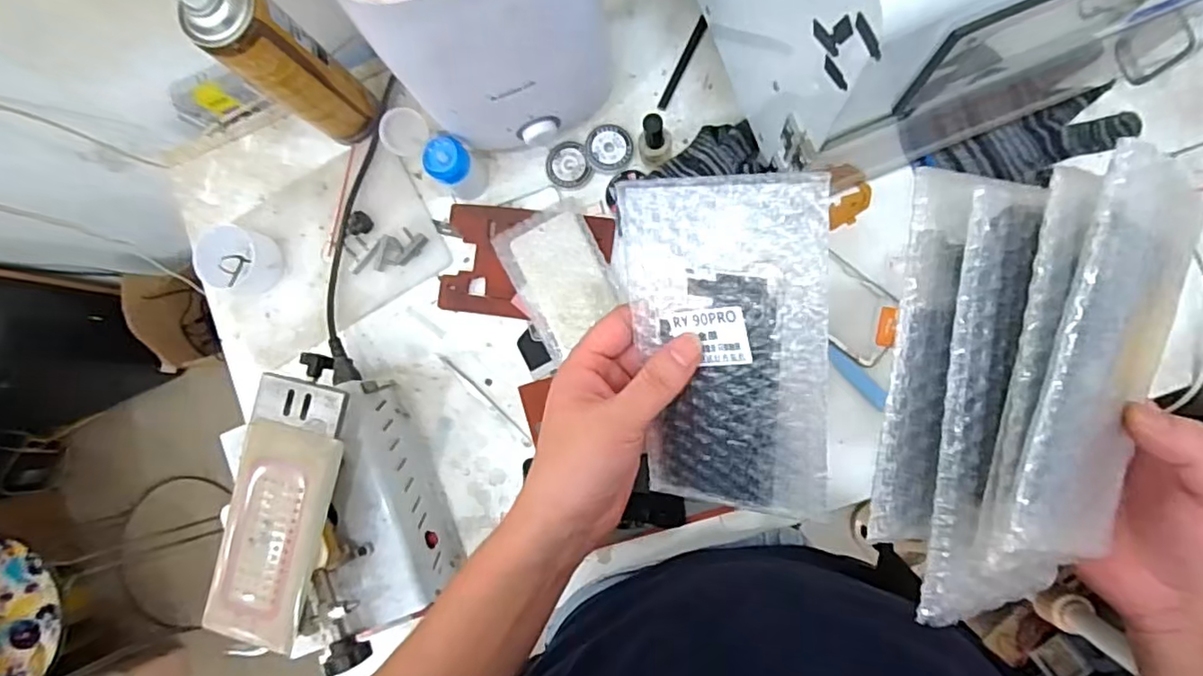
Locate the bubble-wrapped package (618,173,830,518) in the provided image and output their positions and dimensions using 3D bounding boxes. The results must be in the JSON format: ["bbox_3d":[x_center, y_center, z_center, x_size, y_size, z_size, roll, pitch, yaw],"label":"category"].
[{"bbox_3d":[0.063,0.010,0.316,0.099,0.006,0.179,5,114,30],"label":"bubble-wrapped package"}]

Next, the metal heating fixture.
[{"bbox_3d":[-0.216,0.154,0.551,0.150,0.155,0.249,13,88,8],"label":"metal heating fixture"}]

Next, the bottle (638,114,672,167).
[{"bbox_3d":[0.048,-0.182,0.574,0.032,0.069,0.026,11,87,8],"label":"bottle"}]

